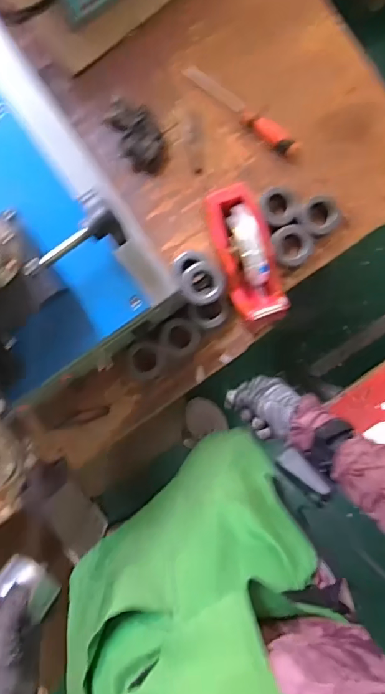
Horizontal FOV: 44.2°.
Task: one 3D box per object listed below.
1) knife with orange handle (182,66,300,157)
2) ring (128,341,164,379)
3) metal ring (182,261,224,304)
[{"bbox_3d":[0.075,-0.363,0.719,0.209,0.028,0.030,42,93,-1],"label":"knife with orange handle"},{"bbox_3d":[-0.072,0.021,0.739,0.056,0.015,0.059,0,93,1],"label":"ring"},{"bbox_3d":[0.015,-0.095,0.699,0.059,0.014,0.062,0,86,-4],"label":"metal ring"}]

